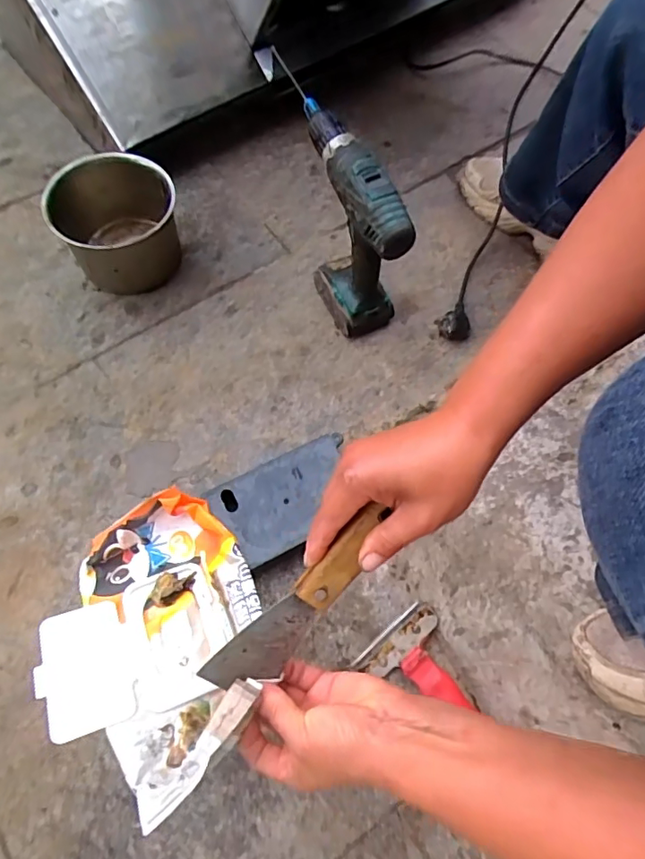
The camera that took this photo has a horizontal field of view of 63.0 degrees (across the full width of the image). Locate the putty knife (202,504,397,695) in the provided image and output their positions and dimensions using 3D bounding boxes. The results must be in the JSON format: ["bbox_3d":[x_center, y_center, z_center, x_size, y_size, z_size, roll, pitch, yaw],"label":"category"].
[{"bbox_3d":[-0.016,0.116,0.343,0.037,0.010,0.159,36,105,-16],"label":"putty knife"}]

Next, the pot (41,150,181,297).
[{"bbox_3d":[-0.284,-0.285,0.736,0.154,0.108,0.184,-23,71,-12],"label":"pot"}]

